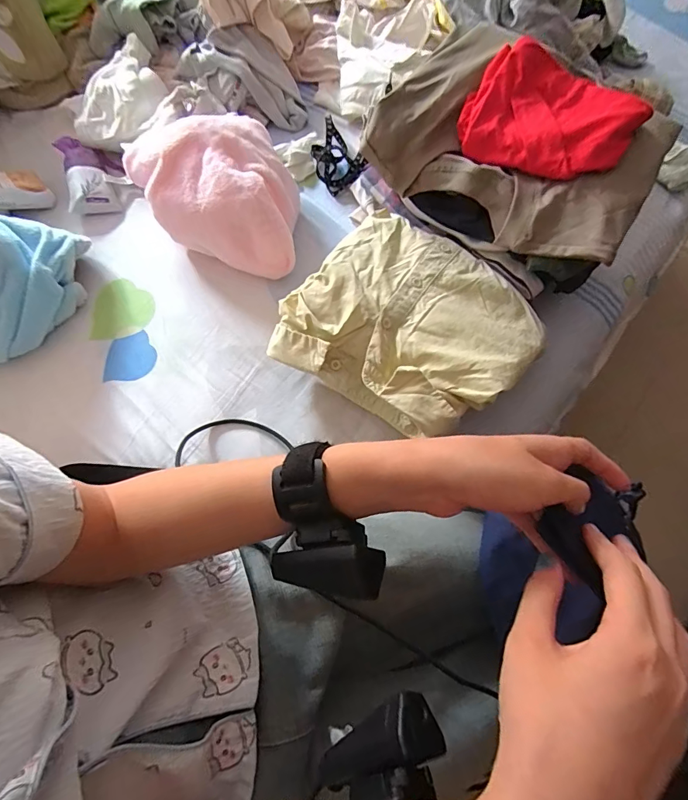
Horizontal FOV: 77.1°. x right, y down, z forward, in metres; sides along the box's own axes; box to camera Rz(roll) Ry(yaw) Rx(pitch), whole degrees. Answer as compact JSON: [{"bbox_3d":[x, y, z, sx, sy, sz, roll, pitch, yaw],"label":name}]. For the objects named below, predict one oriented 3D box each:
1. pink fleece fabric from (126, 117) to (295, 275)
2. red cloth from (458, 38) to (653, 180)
[{"bbox_3d":[-0.156,-0.259,0.560,0.193,0.116,0.192,-18,69,-10],"label":"pink fleece fabric"},{"bbox_3d":[0.223,-0.309,0.476,0.173,0.023,0.133,37,93,14],"label":"red cloth"}]

